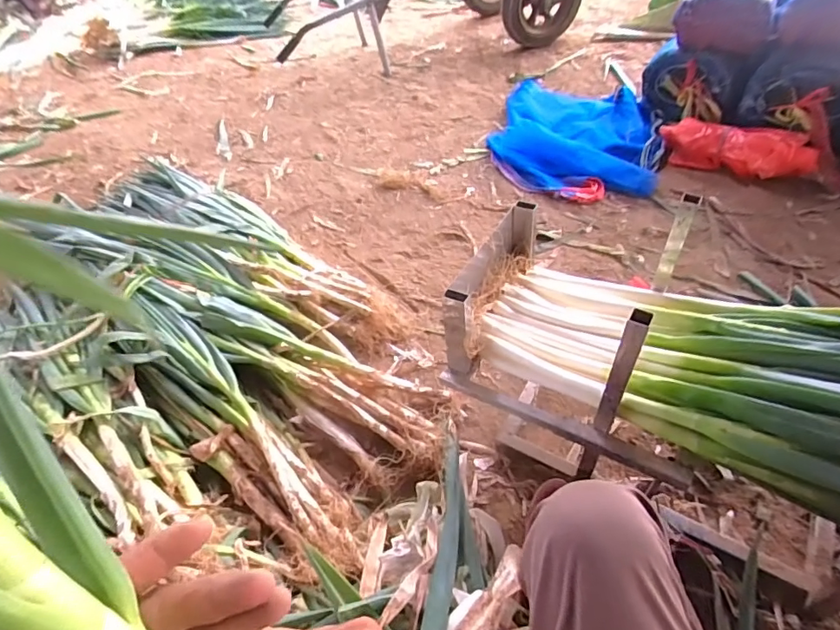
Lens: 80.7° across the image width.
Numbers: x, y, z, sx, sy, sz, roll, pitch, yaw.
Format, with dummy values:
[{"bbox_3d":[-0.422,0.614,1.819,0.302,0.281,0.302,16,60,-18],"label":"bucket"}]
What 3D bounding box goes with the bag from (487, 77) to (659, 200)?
[{"bbox_3d":[0.468,-0.584,1.536,0.473,0.092,0.667,6,49,11],"label":"bag"}]

